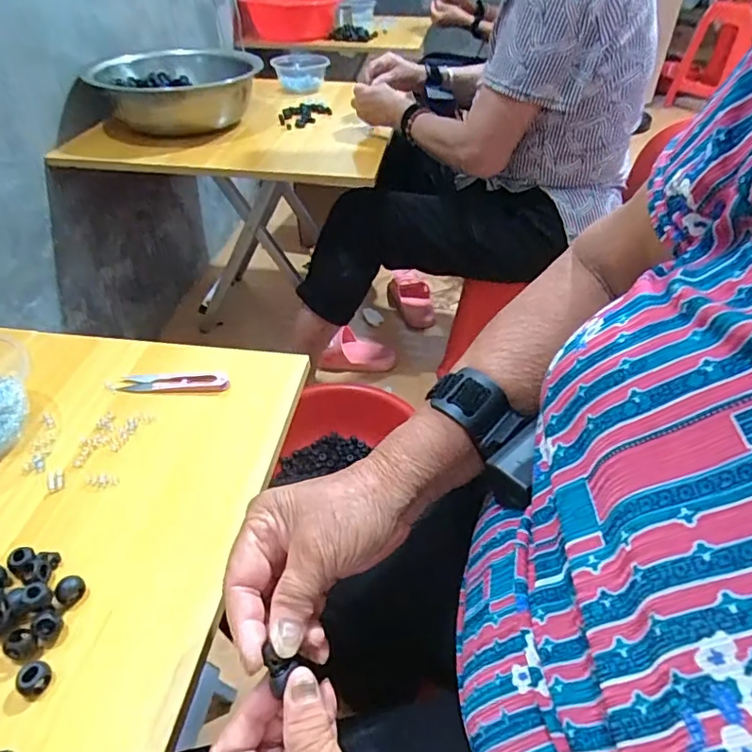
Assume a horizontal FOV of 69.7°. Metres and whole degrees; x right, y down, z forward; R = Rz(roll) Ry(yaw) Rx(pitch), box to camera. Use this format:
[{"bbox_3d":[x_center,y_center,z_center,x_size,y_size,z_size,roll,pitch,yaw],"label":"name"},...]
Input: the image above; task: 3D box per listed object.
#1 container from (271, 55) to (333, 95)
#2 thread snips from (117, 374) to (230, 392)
[{"bbox_3d":[-0.179,-0.711,1.266,0.131,0.067,0.138,-9,41,-8],"label":"container"},{"bbox_3d":[-0.188,0.006,0.508,0.099,0.010,0.024,-1,40,1],"label":"thread snips"}]

